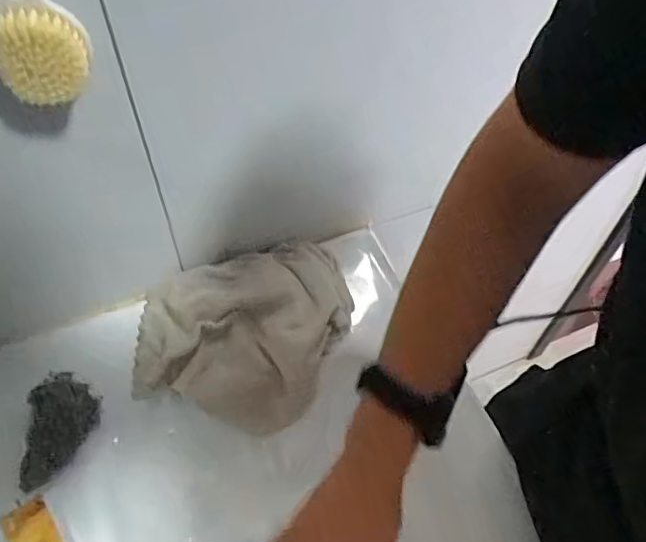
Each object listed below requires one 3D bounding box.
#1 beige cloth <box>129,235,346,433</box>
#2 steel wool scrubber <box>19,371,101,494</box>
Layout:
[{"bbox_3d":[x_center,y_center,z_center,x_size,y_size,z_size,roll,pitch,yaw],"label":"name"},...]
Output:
[{"bbox_3d":[-0.085,0.078,0.641,0.245,0.093,0.179,-15,56,-12],"label":"beige cloth"},{"bbox_3d":[-0.254,0.153,0.548,0.058,0.033,0.102,-2,54,-3],"label":"steel wool scrubber"}]

